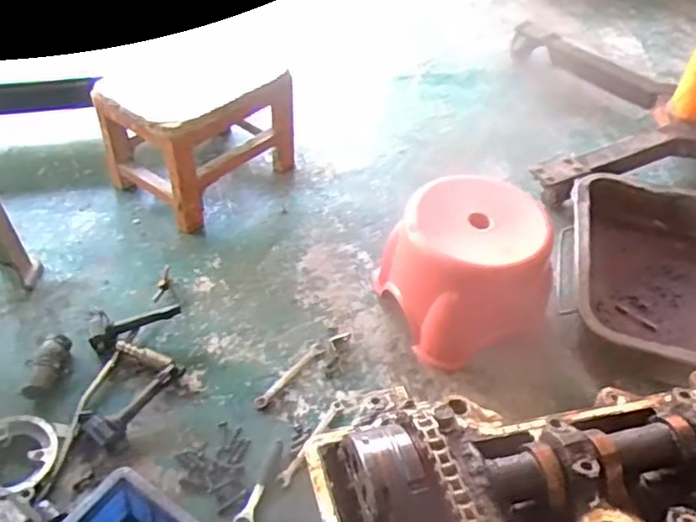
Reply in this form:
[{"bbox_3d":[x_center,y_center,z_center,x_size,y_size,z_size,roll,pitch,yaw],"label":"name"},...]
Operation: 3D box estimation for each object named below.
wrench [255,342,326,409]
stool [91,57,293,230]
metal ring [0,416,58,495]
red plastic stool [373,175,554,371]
[{"bbox_3d":[-0.089,0.176,1.025,0.023,0.011,0.146,32,52,23],"label":"wrench"},{"bbox_3d":[-0.284,-0.252,1.287,0.240,0.217,0.337,30,51,22],"label":"stool"},{"bbox_3d":[-0.455,0.260,0.886,0.117,0.027,0.107,3,46,-3],"label":"metal ring"},{"bbox_3d":[0.195,0.012,1.048,0.230,0.198,0.219,-13,49,-17],"label":"red plastic stool"}]

